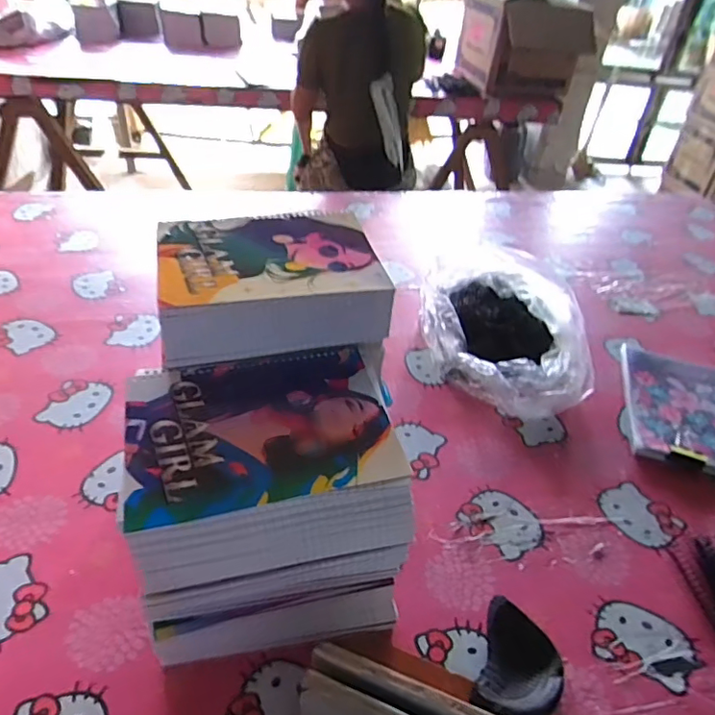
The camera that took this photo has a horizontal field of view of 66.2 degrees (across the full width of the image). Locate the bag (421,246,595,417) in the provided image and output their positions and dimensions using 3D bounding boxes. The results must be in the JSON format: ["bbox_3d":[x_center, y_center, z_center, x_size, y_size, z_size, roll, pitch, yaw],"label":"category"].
[{"bbox_3d":[0.210,-0.056,0.815,0.224,0.081,0.325,5,39,-1],"label":"bag"}]

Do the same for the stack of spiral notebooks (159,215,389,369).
[{"bbox_3d":[-0.082,-0.073,0.516,0.196,0.061,0.150,-7,41,-15],"label":"stack of spiral notebooks"}]

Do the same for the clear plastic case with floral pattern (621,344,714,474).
[{"bbox_3d":[0.447,0.064,0.737,0.158,0.014,0.226,16,40,12],"label":"clear plastic case with floral pattern"}]

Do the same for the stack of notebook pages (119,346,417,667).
[{"bbox_3d":[-0.075,0.118,0.465,0.195,0.161,0.168,-6,40,-15],"label":"stack of notebook pages"}]

